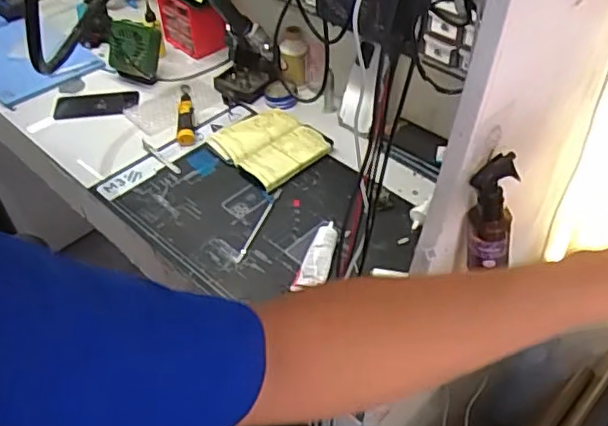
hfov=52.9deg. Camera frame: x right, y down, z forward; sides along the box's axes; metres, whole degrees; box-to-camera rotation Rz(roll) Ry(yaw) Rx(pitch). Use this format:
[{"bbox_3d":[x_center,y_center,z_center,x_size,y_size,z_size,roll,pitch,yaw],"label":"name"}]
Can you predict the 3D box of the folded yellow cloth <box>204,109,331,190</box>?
[{"bbox_3d":[-0.060,-0.125,1.075,0.150,0.014,0.164,-35,60,-29],"label":"folded yellow cloth"}]

